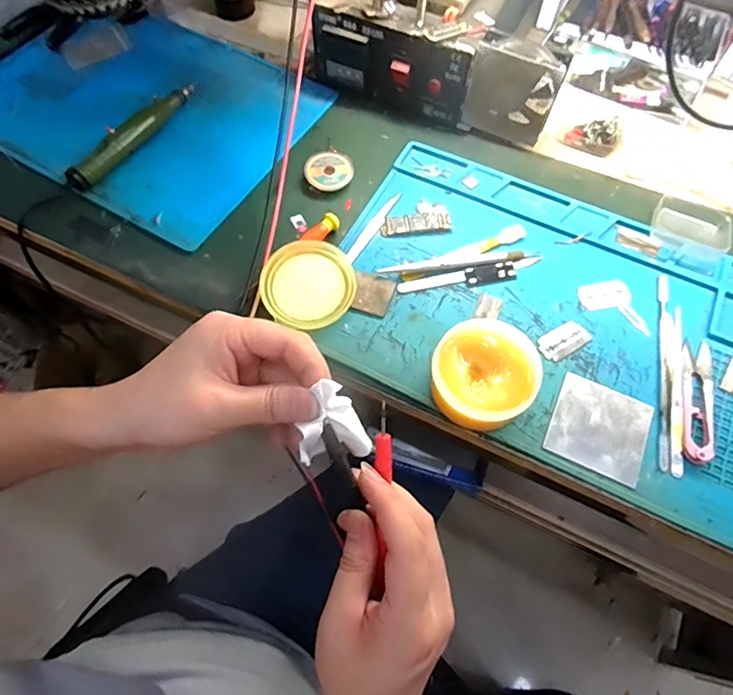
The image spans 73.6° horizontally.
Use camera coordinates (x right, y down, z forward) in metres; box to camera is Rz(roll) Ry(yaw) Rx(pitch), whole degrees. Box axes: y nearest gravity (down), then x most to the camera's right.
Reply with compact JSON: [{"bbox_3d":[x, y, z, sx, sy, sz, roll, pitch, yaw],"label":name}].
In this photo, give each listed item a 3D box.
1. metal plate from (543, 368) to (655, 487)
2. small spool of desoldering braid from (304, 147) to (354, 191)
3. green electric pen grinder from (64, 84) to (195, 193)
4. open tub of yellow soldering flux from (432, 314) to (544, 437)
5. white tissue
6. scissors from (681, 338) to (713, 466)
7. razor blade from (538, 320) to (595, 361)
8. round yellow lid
[{"bbox_3d":[0.174,0.059,0.365,0.066,0.004,0.069,25,68,12],"label":"metal plate"},{"bbox_3d":[-0.036,-0.172,0.476,0.045,0.012,0.043,-19,66,-8],"label":"small spool of desoldering braid"},{"bbox_3d":[-0.229,-0.213,0.487,0.018,0.028,0.163,30,69,13],"label":"green electric pen grinder"},{"bbox_3d":[0.085,0.022,0.359,0.072,0.045,0.069,0,65,0],"label":"open tub of yellow soldering flux"},{"bbox_3d":[-0.022,0.046,0.277,0.040,0.039,0.036,-26,68,-11],"label":"white tissue"},{"bbox_3d":[0.251,0.038,0.370,0.023,0.012,0.102,18,67,8],"label":"scissors"},{"bbox_3d":[0.160,-0.005,0.398,0.042,0.004,0.023,-28,68,-12],"label":"razor blade"},{"bbox_3d":[-0.048,-0.054,0.412,0.074,0.019,0.079,0,65,0],"label":"round yellow lid"}]

